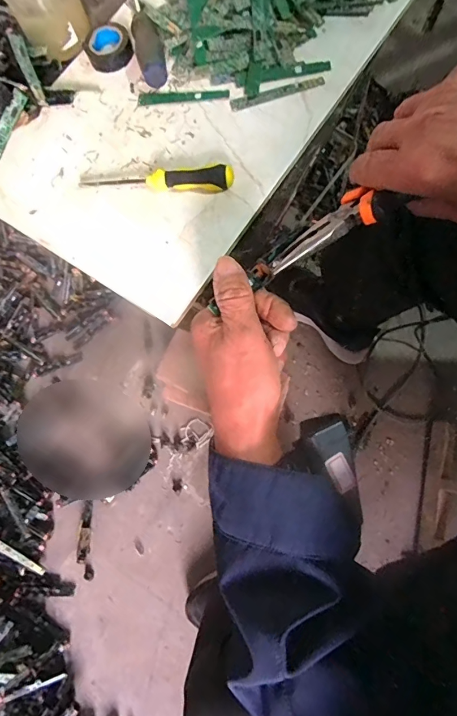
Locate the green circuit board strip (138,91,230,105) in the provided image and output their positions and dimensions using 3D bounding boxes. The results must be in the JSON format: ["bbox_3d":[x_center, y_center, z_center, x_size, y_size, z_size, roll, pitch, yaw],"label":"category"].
[{"bbox_3d":[-0.049,-0.281,0.446,0.097,0.006,0.011,-3,73,7],"label":"green circuit board strip"}]

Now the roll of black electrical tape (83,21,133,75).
[{"bbox_3d":[-0.134,-0.348,0.464,0.050,0.020,0.049,-2,73,7],"label":"roll of black electrical tape"}]

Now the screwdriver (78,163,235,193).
[{"bbox_3d":[-0.072,-0.176,0.406,0.153,0.027,0.019,2,74,8],"label":"screwdriver"}]

